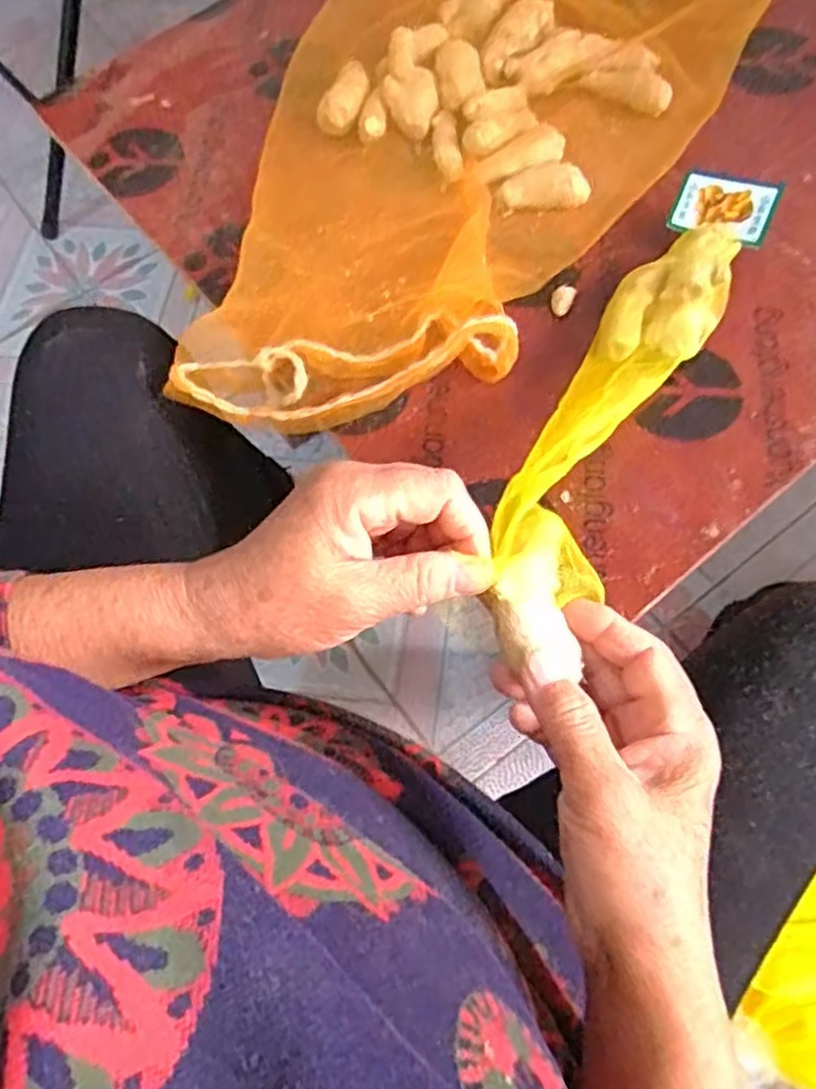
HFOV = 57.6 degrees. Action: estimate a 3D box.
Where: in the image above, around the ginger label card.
[{"bbox_3d":[0.205,-0.219,0.484,0.062,0.008,0.041,22,92,23],"label":"ginger label card"}]

